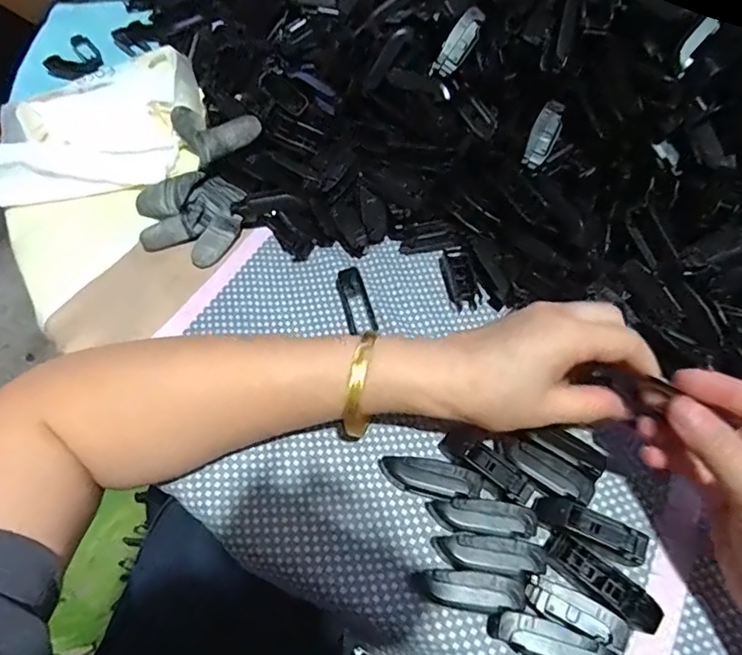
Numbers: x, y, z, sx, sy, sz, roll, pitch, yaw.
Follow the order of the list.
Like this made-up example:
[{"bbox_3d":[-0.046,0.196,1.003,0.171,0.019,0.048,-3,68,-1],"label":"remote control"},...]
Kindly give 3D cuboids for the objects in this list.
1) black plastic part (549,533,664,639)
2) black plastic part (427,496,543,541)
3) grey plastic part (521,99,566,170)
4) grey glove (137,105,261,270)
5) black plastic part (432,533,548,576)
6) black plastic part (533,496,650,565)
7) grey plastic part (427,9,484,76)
[{"bbox_3d":[0.117,0.128,0.262,0.055,0.012,0.018,39,66,21],"label":"black plastic part"},{"bbox_3d":[0.059,0.103,0.280,0.055,0.014,0.017,4,59,3],"label":"black plastic part"},{"bbox_3d":[0.114,-0.126,0.341,0.017,0.009,0.045,24,89,13],"label":"grey plastic part"},{"bbox_3d":[-0.129,-0.116,0.384,0.080,0.046,0.135,7,59,5],"label":"grey glove"},{"bbox_3d":[0.061,0.118,0.270,0.054,0.016,0.017,5,59,3],"label":"black plastic part"},{"bbox_3d":[0.116,0.104,0.274,0.054,0.008,0.016,23,61,14],"label":"black plastic part"},{"bbox_3d":[0.059,-0.190,0.350,0.015,0.017,0.047,37,96,19],"label":"grey plastic part"}]

